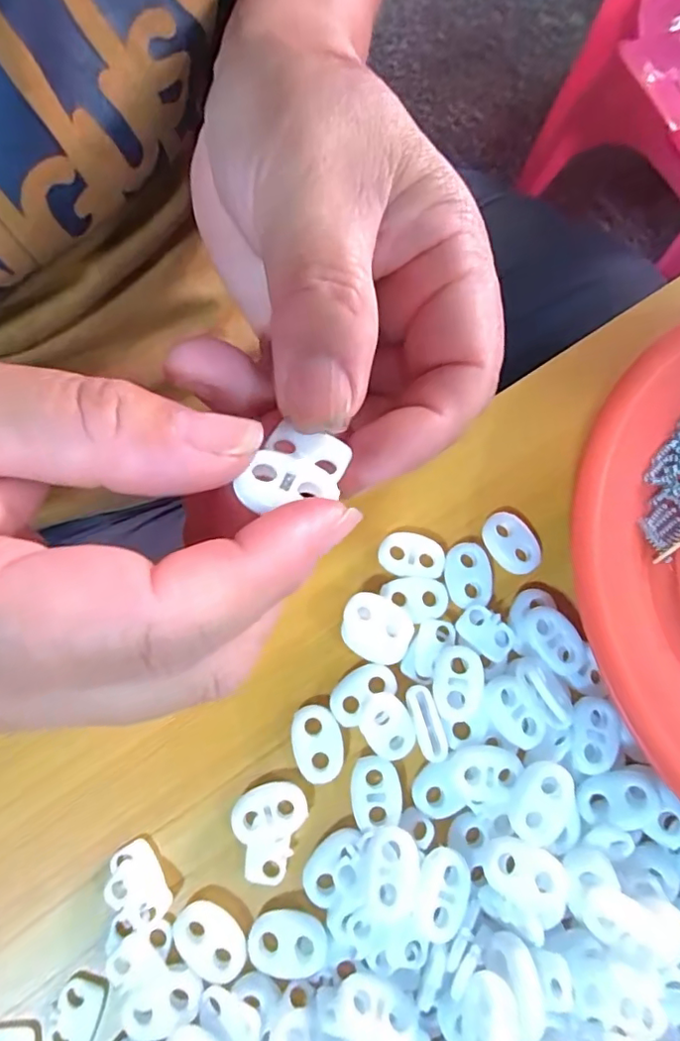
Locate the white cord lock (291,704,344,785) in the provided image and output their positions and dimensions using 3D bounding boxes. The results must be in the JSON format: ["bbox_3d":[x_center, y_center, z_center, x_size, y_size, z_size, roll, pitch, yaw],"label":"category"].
[{"bbox_3d":[-0.007,0.068,0.170,0.015,0.004,0.022,-16,77,-5],"label":"white cord lock"}]

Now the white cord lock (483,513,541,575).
[{"bbox_3d":[0.058,0.007,0.189,0.015,0.004,0.022,-25,78,-7],"label":"white cord lock"}]

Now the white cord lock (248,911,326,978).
[{"bbox_3d":[-0.015,0.119,0.155,0.022,0.004,0.015,-3,76,-2],"label":"white cord lock"}]

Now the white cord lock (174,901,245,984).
[{"bbox_3d":[-0.037,0.118,0.155,0.022,0.004,0.015,38,78,8],"label":"white cord lock"}]

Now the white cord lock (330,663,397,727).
[{"bbox_3d":[0.007,0.053,0.173,0.022,0.004,0.013,-37,80,-10],"label":"white cord lock"}]

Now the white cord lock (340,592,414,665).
[{"bbox_3d":[0.011,0.034,0.173,0.022,0.010,0.018,24,77,4],"label":"white cord lock"}]

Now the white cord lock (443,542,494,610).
[{"bbox_3d":[0.042,0.017,0.182,0.015,0.004,0.021,-4,76,-3],"label":"white cord lock"}]

